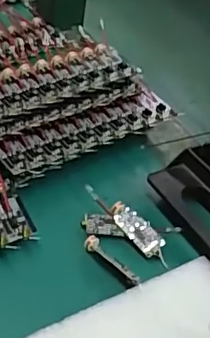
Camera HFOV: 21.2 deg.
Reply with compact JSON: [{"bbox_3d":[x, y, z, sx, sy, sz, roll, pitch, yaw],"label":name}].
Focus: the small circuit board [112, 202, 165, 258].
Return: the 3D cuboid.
[{"bbox_3d":[0.021,0.041,0.383,0.016,0.004,0.045,-41,66,-13],"label":"small circuit board"}]

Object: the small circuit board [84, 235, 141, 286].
[{"bbox_3d":[0.004,0.059,0.361,0.009,0.010,0.049,-28,54,-31],"label":"small circuit board"}]

